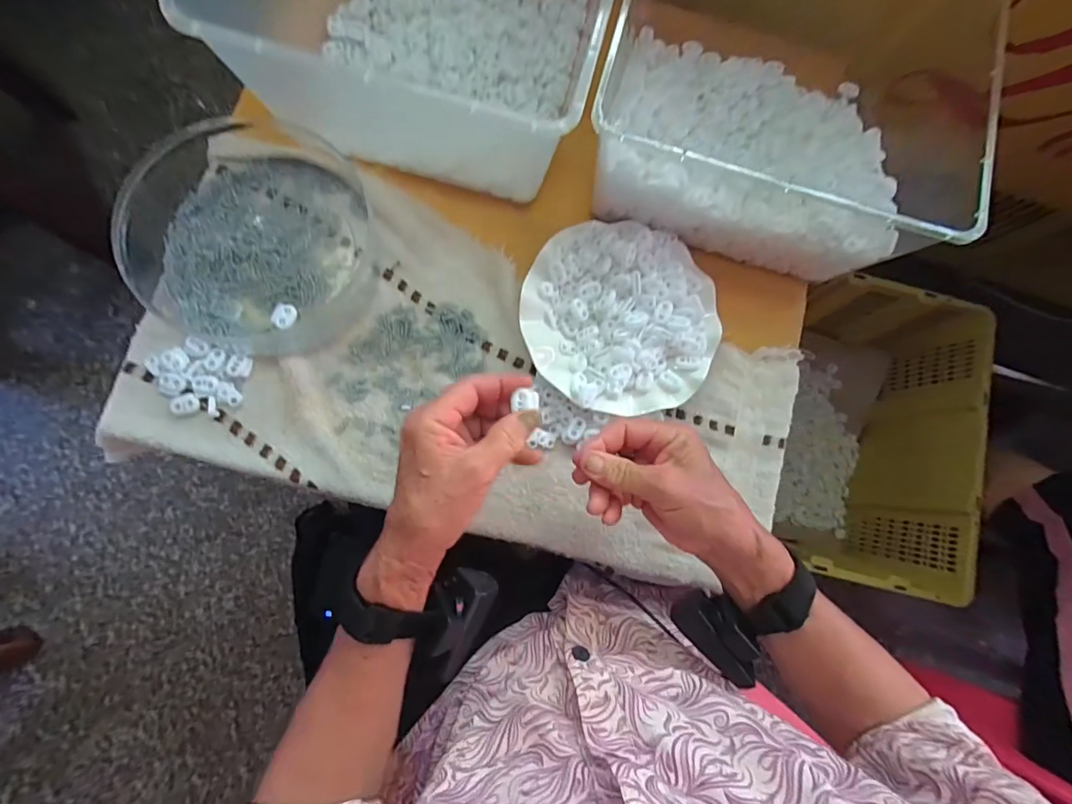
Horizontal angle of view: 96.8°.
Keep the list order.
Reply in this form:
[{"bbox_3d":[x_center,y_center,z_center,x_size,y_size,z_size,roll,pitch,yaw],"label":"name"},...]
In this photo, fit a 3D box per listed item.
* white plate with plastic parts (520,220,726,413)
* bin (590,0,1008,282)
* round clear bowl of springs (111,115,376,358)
[{"bbox_3d":[0.079,-0.081,0.443,0.179,0.026,0.179,1,82,-4],"label":"white plate with plastic parts"},{"bbox_3d":[0.222,-0.291,0.454,0.296,0.174,0.319,19,81,-1],"label":"bin"},{"bbox_3d":[-0.249,-0.159,0.425,0.205,0.056,0.222,7,81,-3],"label":"round clear bowl of springs"}]

